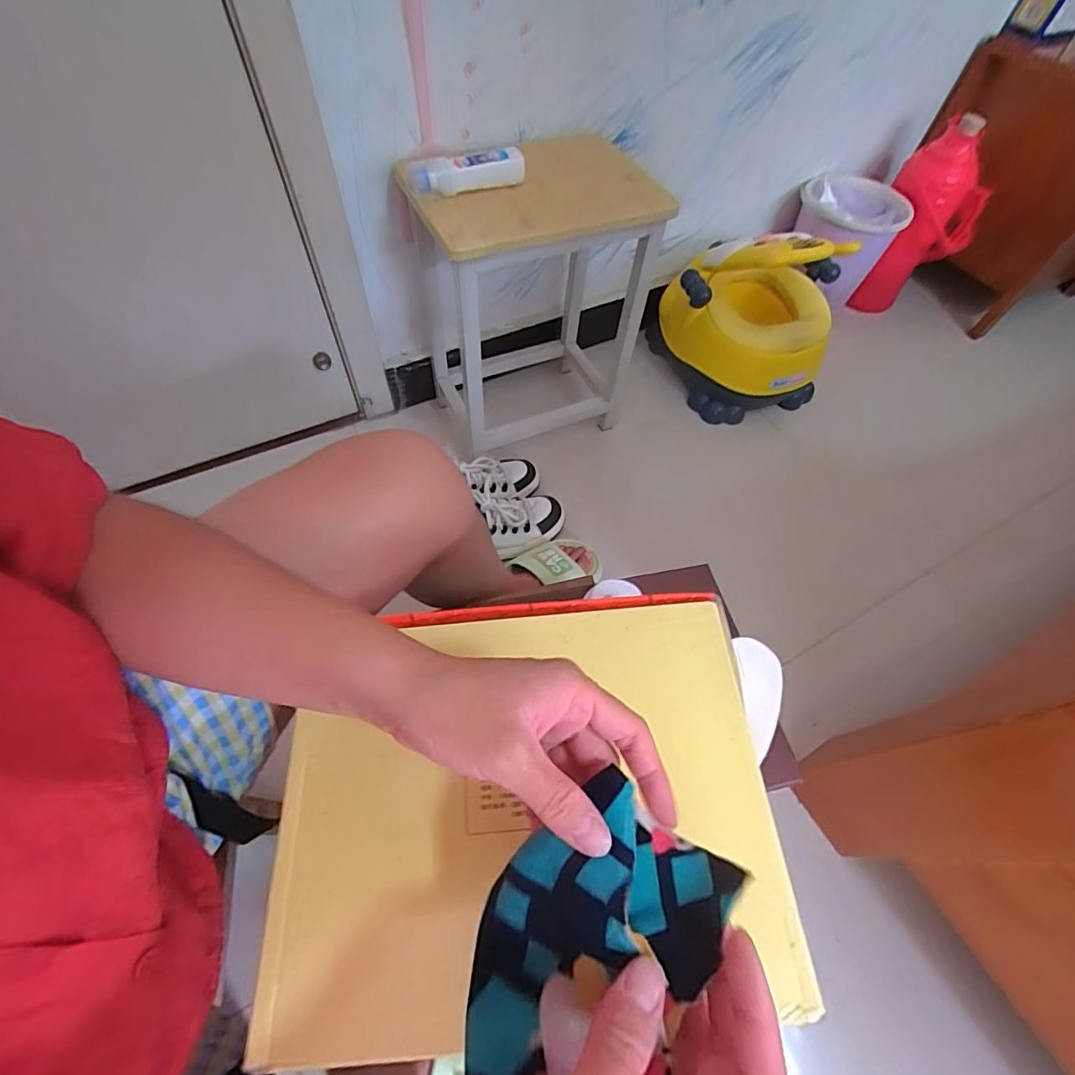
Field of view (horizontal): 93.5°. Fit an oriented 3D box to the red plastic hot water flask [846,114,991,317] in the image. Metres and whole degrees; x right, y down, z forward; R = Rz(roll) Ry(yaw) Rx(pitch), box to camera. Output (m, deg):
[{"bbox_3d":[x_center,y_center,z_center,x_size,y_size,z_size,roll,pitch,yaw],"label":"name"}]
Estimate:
[{"bbox_3d":[0.864,-0.715,1.145,0.166,0.364,0.124,-2,59,-5],"label":"red plastic hot water flask"}]

